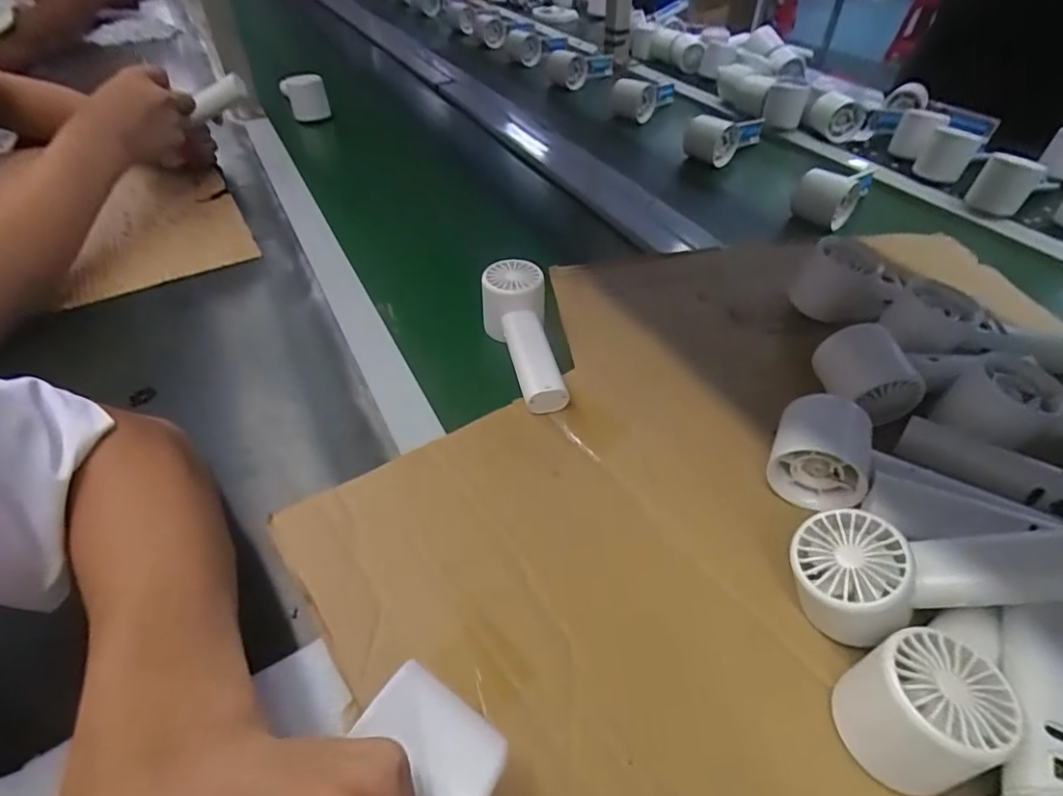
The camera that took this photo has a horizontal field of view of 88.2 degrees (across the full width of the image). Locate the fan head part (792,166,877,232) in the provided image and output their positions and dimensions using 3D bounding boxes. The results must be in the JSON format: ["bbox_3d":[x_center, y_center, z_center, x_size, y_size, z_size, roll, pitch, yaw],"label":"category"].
[{"bbox_3d":[0.350,-0.240,0.653,0.065,0.060,0.057,-35,55,-30],"label":"fan head part"}]

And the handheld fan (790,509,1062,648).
[{"bbox_3d":[0.218,0.092,0.281,0.160,0.056,0.063,-8,44,12],"label":"handheld fan"}]

